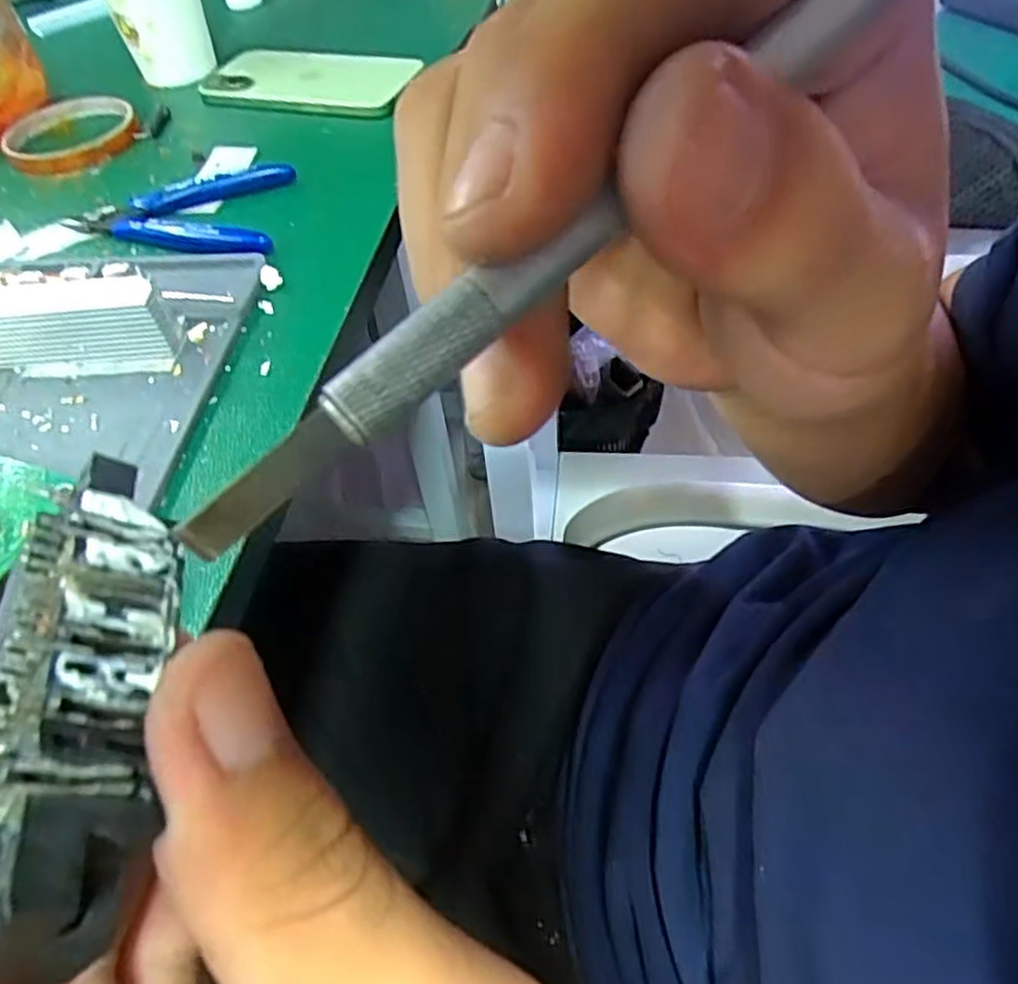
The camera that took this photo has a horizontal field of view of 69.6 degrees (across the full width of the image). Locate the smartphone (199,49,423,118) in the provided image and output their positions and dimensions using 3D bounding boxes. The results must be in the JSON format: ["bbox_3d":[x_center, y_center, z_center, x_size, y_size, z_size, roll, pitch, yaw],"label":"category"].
[{"bbox_3d":[-0.130,-0.274,0.490,0.142,0.016,0.068,14,53,16],"label":"smartphone"}]

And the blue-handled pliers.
[{"bbox_3d":[-0.179,-0.146,0.390,0.115,0.014,0.077,-4,50,2],"label":"blue-handled pliers"}]

